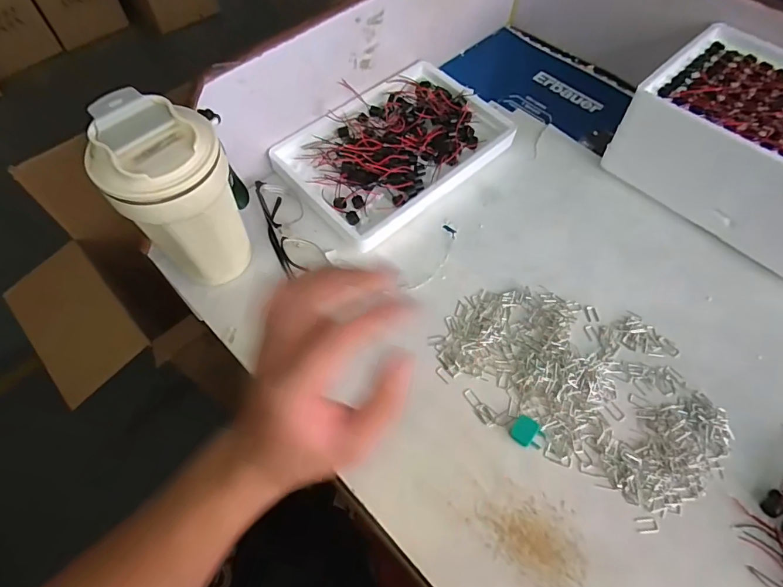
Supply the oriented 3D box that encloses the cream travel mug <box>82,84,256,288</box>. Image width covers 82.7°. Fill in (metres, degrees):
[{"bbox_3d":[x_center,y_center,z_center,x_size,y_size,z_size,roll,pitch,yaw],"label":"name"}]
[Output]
[{"bbox_3d":[-0.170,-0.074,0.371,0.088,0.154,0.080,-35,66,-18],"label":"cream travel mug"}]

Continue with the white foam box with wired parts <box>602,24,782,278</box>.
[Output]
[{"bbox_3d":[0.366,-0.141,0.441,0.161,0.107,0.232,-38,67,-19],"label":"white foam box with wired parts"}]

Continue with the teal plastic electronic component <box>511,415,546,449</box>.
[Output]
[{"bbox_3d":[0.111,0.113,0.359,0.025,0.011,0.020,28,64,15],"label":"teal plastic electronic component"}]

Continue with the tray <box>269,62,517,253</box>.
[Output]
[{"bbox_3d":[0.009,-0.165,0.494,0.245,0.040,0.159,-39,67,-20],"label":"tray"}]

